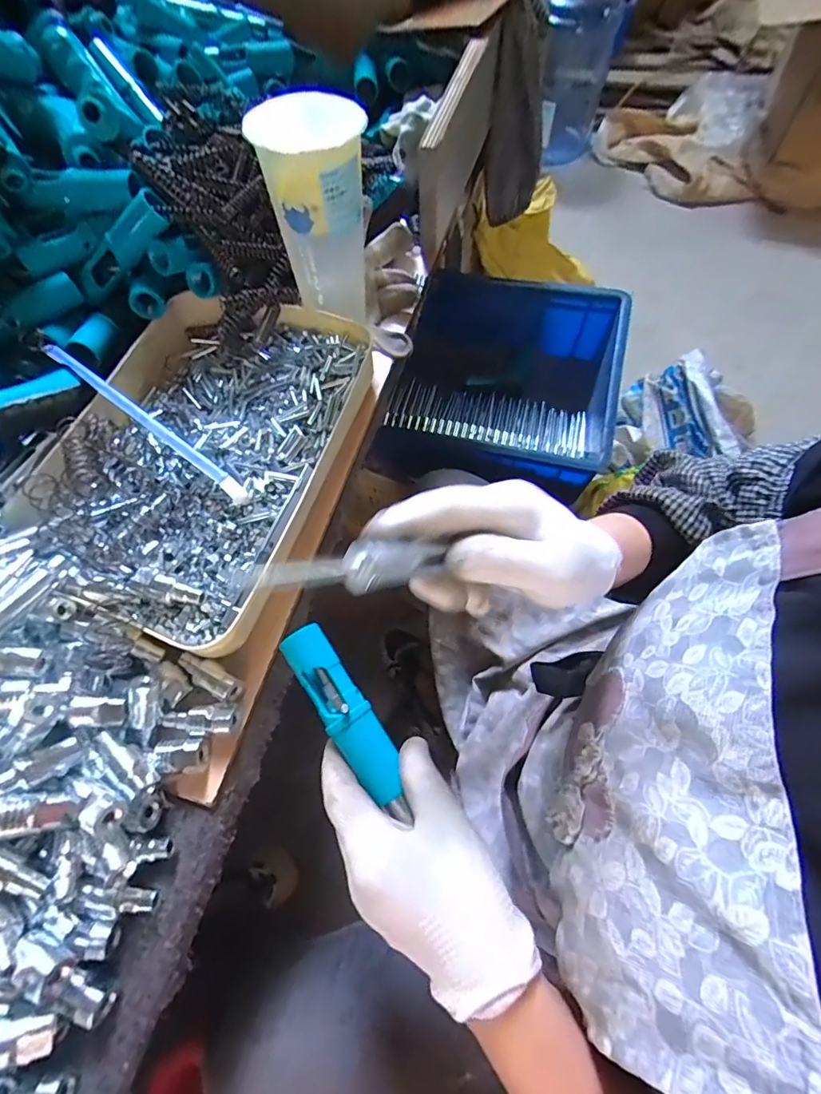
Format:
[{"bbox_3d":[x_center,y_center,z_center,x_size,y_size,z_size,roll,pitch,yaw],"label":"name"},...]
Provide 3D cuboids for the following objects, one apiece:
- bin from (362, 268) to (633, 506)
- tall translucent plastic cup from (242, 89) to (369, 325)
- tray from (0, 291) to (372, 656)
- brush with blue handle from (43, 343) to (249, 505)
[{"bbox_3d":[0.137,-0.245,0.732,0.323,0.157,0.274,15,67,9],"label":"bin"},{"bbox_3d":[-0.073,-0.275,0.408,0.081,0.151,0.078,1,65,3],"label":"tall translucent plastic cup"},{"bbox_3d":[-0.174,-0.087,0.410,0.225,0.053,0.318,16,67,10],"label":"tray"},{"bbox_3d":[-0.221,-0.107,0.397,0.236,0.027,0.017,35,71,17],"label":"brush with blue handle"}]

